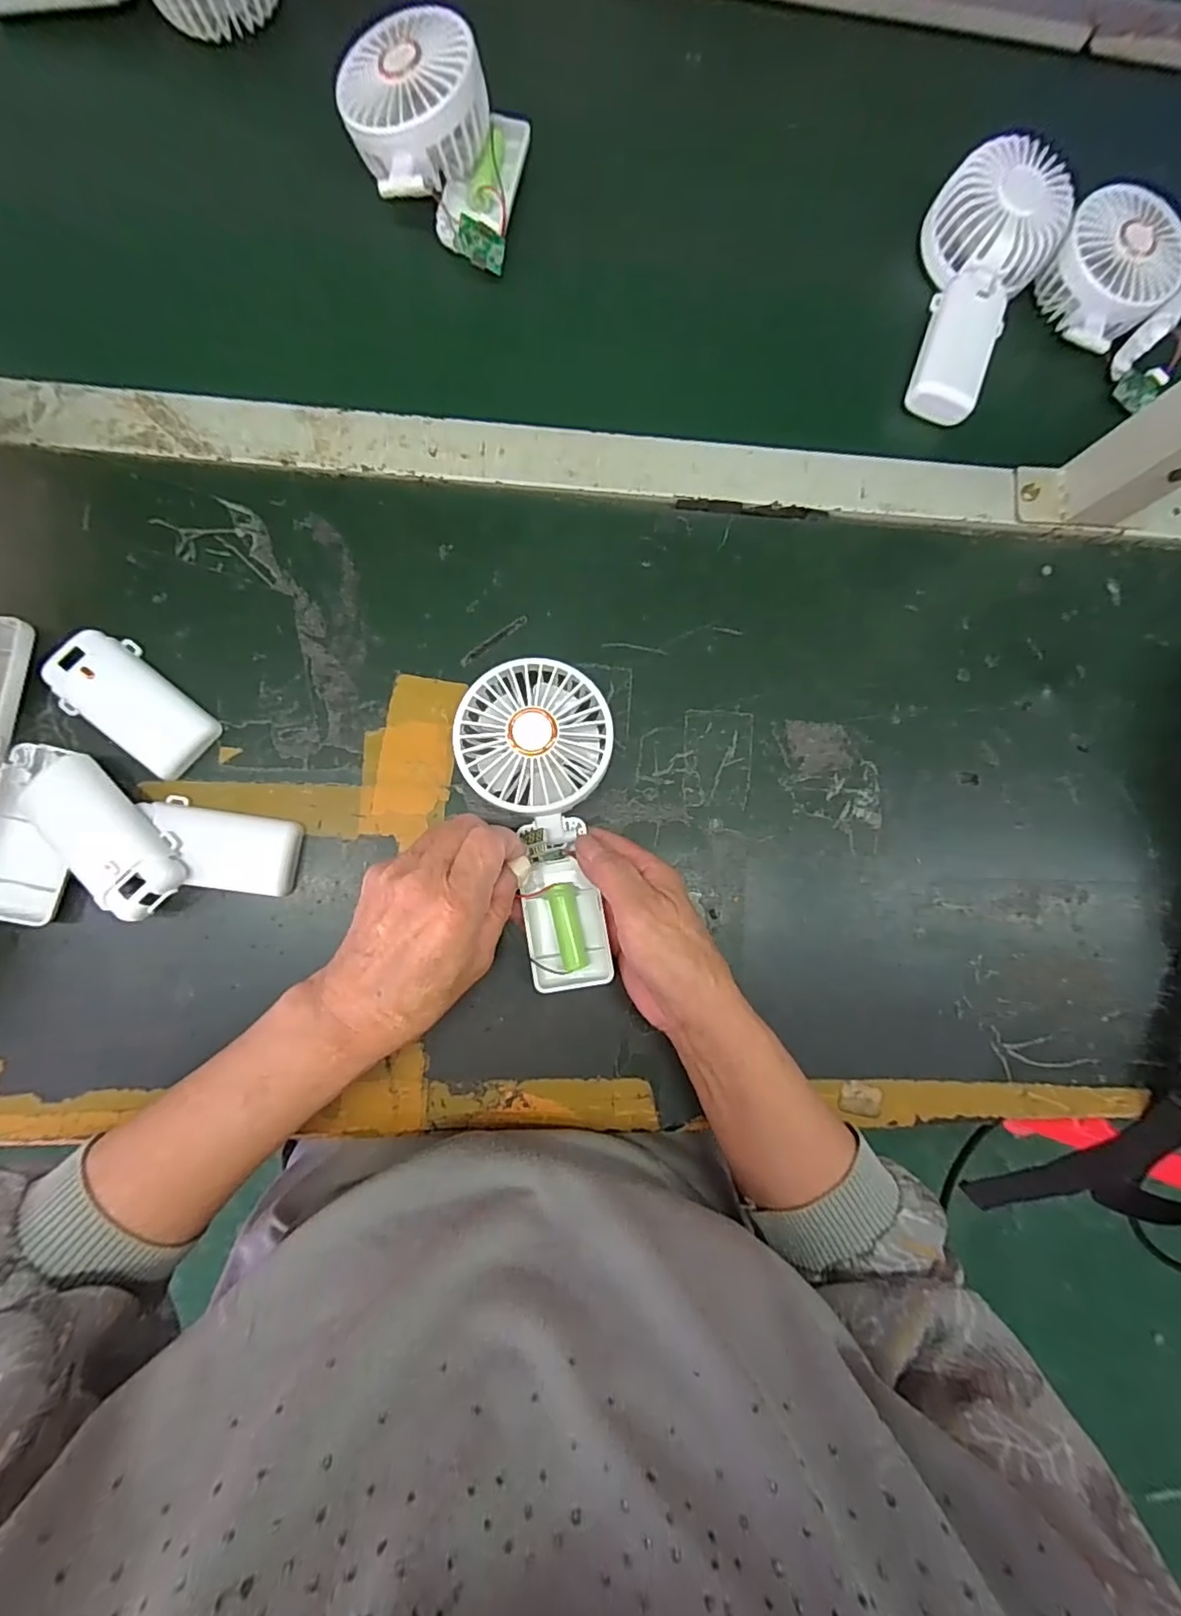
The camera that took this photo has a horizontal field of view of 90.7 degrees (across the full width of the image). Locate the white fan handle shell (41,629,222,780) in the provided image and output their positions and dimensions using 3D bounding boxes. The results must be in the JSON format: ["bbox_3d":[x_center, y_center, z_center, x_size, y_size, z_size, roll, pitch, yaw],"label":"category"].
[{"bbox_3d":[-0.267,-0.060,0.340,0.090,0.016,0.048,41,83,-1],"label":"white fan handle shell"}]

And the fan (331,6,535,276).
[{"bbox_3d":[-0.100,-0.414,0.362,0.106,0.048,0.103,10,85,-4],"label":"fan"}]

